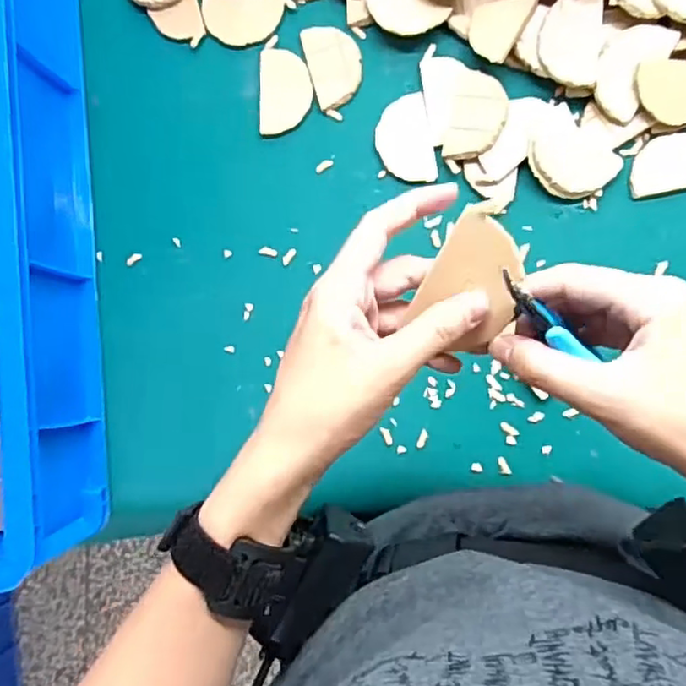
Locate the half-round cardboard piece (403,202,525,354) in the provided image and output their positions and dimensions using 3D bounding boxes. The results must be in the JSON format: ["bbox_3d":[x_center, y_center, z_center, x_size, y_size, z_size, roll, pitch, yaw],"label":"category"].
[{"bbox_3d":[0.061,-0.028,0.283,0.042,0.004,0.062,29,115,8],"label":"half-round cardboard piece"}]

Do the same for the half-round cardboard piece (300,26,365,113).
[{"bbox_3d":[-0.007,-0.229,0.513,0.043,0.004,0.068,-15,87,7],"label":"half-round cardboard piece"}]

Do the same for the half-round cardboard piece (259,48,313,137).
[{"bbox_3d":[-0.048,-0.208,0.515,0.043,0.004,0.069,0,89,8],"label":"half-round cardboard piece"}]

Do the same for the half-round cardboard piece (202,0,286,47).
[{"bbox_3d":[-0.084,-0.273,0.525,0.069,0.004,0.044,2,89,8],"label":"half-round cardboard piece"}]

